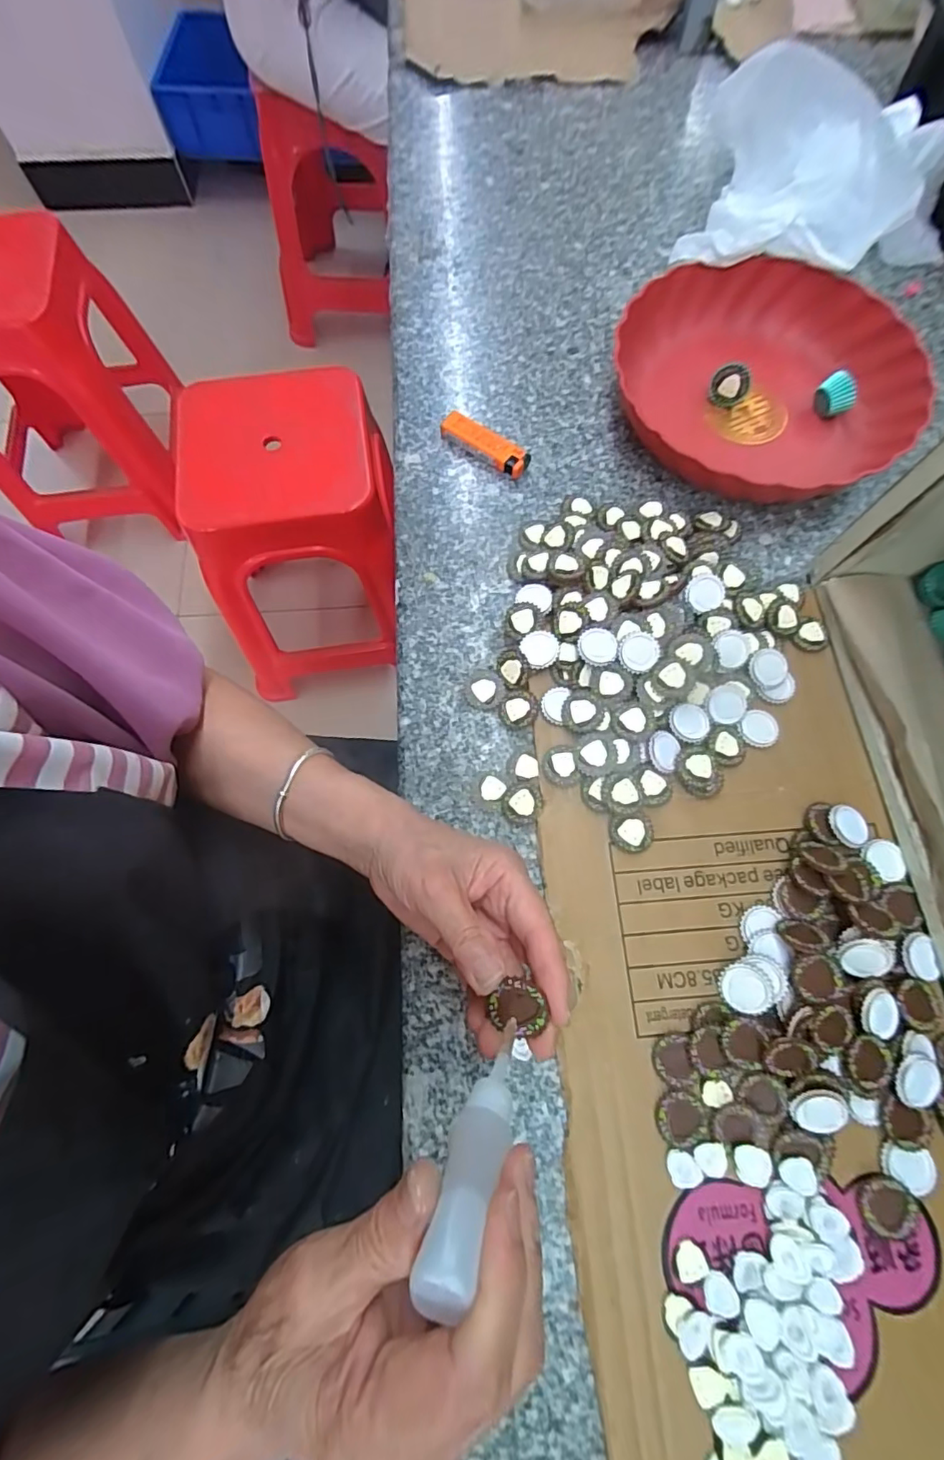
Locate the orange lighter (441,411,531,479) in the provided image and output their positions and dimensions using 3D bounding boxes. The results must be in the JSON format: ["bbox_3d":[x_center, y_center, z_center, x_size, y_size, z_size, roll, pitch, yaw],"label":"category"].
[{"bbox_3d":[0.011,-0.239,0.457,0.080,0.015,0.022,34,75,10],"label":"orange lighter"}]

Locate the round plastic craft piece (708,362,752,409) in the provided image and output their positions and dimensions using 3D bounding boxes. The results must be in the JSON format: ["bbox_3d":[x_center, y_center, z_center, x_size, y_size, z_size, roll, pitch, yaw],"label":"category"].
[{"bbox_3d":[0.220,-0.294,0.465,0.031,0.034,0.013,25,51,4],"label":"round plastic craft piece"}]

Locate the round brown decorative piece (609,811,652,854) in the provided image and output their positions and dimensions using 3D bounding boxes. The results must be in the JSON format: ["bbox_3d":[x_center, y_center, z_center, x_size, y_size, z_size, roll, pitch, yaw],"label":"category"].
[{"bbox_3d":[0.103,0.066,0.350,0.027,0.007,0.024,-11,72,-4],"label":"round brown decorative piece"}]

